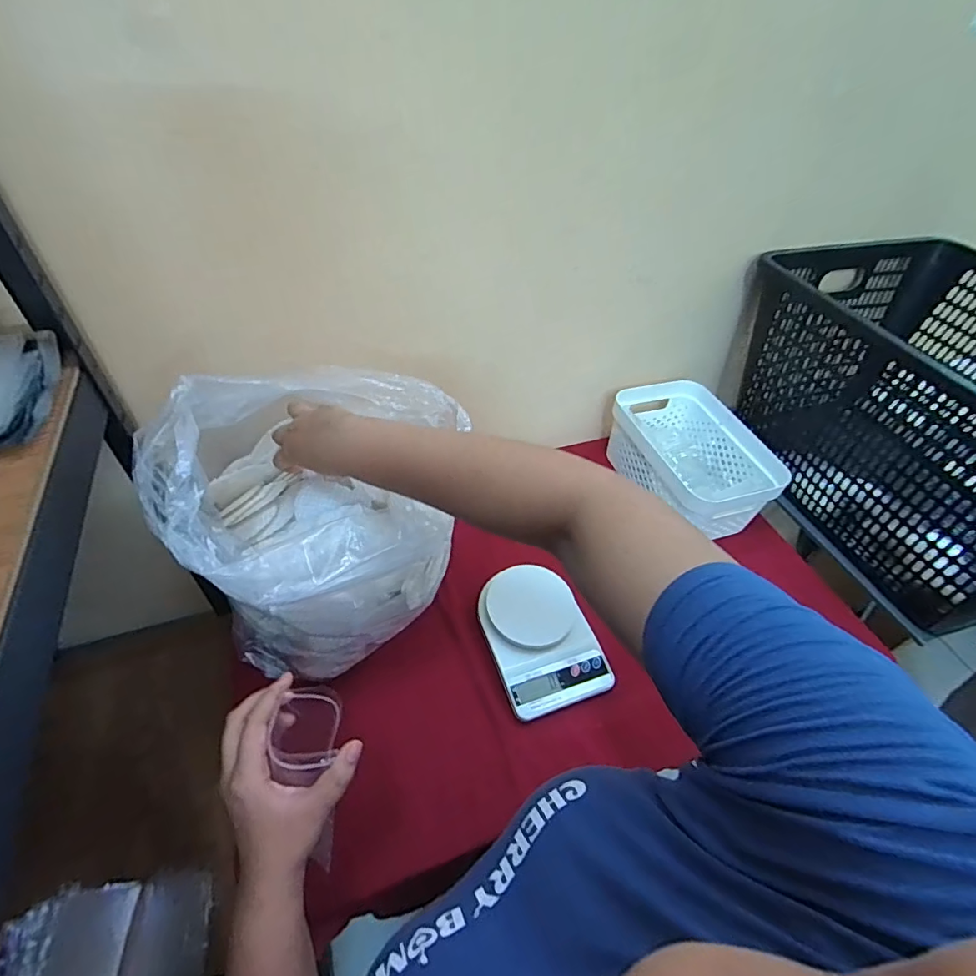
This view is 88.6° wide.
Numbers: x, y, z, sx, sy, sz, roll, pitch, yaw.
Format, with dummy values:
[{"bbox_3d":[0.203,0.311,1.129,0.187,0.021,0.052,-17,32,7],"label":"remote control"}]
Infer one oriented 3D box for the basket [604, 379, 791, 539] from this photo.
[{"bbox_3d":[0.314,-0.054,0.811,0.173,0.106,0.258,-11,50,-16],"label":"basket"}]

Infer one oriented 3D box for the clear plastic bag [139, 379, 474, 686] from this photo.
[{"bbox_3d":[-0.156,0.029,0.490,0.245,0.274,0.219,3,47,-2],"label":"clear plastic bag"}]

